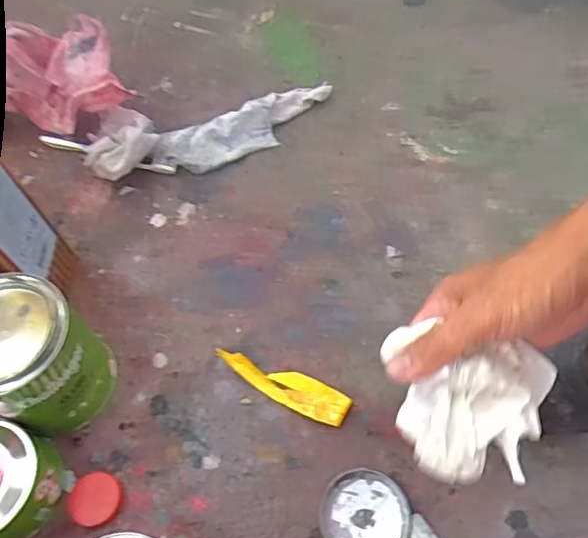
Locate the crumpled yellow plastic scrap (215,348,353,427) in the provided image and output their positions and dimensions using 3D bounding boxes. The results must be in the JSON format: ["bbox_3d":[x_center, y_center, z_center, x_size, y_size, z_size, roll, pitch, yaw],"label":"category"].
[{"bbox_3d":[-0.013,0.112,0.556,0.141,0.014,0.036,23,63,17],"label":"crumpled yellow plastic scrap"}]

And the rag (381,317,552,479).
[{"bbox_3d":[0.112,0.089,0.378,0.109,0.060,0.087,9,60,10],"label":"rag"}]

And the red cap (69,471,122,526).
[{"bbox_3d":[-0.179,0.208,0.513,0.046,0.010,0.045,-2,59,3],"label":"red cap"}]

